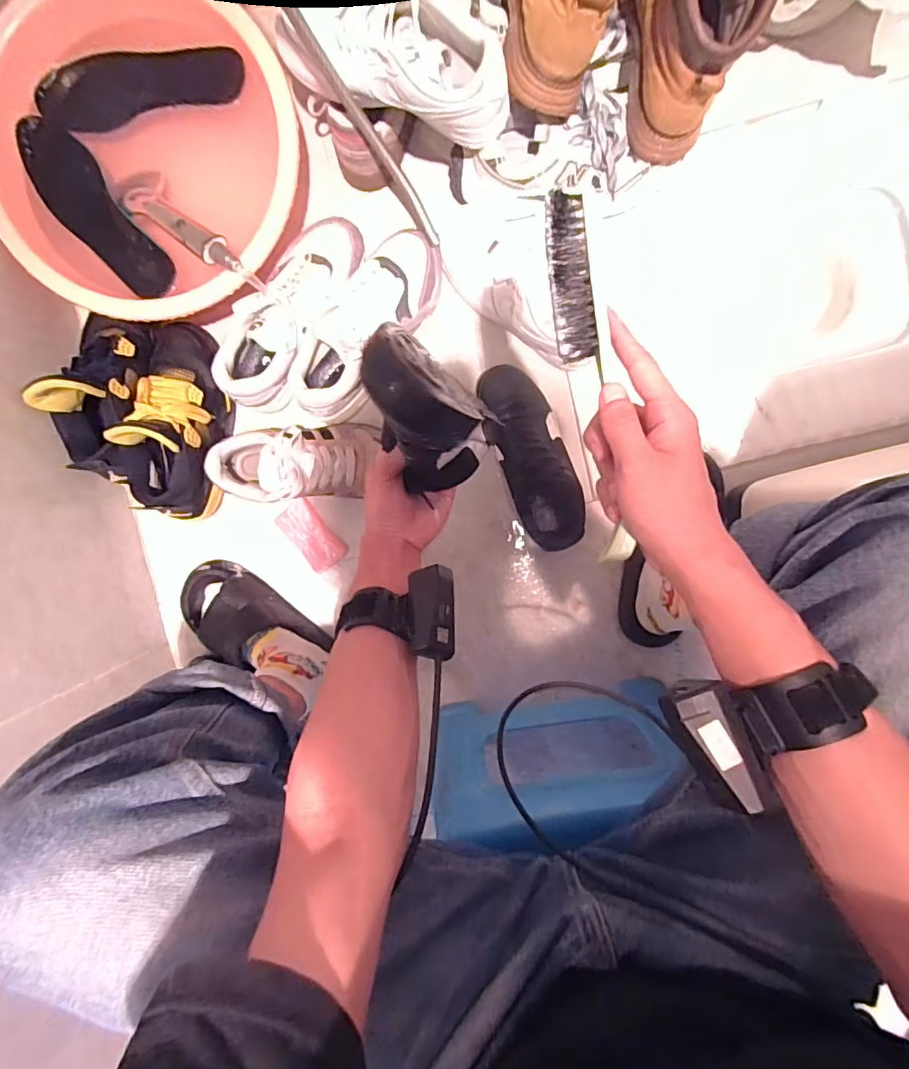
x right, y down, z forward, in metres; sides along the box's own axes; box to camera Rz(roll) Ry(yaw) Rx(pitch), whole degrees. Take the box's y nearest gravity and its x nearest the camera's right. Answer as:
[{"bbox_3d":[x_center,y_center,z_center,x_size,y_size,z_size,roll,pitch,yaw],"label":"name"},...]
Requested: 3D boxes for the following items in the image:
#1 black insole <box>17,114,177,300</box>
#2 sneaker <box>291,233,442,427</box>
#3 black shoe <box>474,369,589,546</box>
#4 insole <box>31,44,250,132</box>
[{"bbox_3d":[-0.441,-0.397,0.641,0.076,0.015,0.244,-42,91,5],"label":"black insole"},{"bbox_3d":[-0.115,-0.264,0.672,0.107,0.093,0.280,36,96,0],"label":"sneaker"},{"bbox_3d":[0.103,-0.106,0.711,0.086,0.069,0.255,-23,93,5],"label":"black shoe"},{"bbox_3d":[-0.377,-0.542,0.626,0.243,0.027,0.073,-13,94,4],"label":"insole"}]

